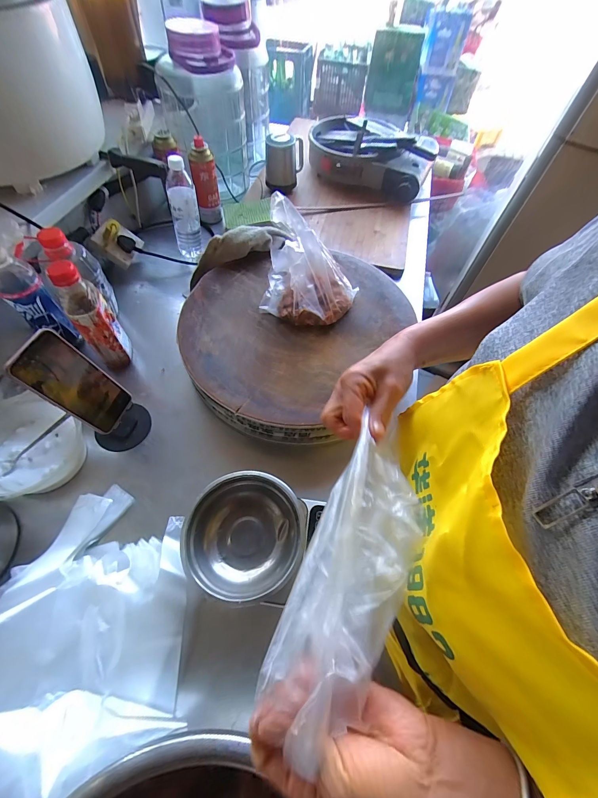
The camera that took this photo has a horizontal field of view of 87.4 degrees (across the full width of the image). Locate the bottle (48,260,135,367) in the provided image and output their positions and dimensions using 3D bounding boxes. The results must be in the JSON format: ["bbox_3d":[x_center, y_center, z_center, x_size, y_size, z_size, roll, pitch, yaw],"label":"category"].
[{"bbox_3d":[-0.371,-0.147,0.569,0.063,0.210,0.072,-27,64,-19],"label":"bottle"}]

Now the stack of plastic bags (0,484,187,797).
[{"bbox_3d":[-0.276,0.280,0.402,0.242,0.048,0.334,-4,52,-13],"label":"stack of plastic bags"}]

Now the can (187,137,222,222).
[{"bbox_3d":[-0.249,-0.572,0.845,0.064,0.191,0.058,-9,59,-10],"label":"can"}]

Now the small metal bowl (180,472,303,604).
[{"bbox_3d":[-0.077,0.190,0.444,0.156,0.055,0.154,2,58,-3],"label":"small metal bowl"}]

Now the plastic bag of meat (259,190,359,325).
[{"bbox_3d":[0.024,-0.237,0.568,0.175,0.188,0.113,12,58,3],"label":"plastic bag of meat"}]

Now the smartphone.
[{"bbox_3d":[-0.320,-0.020,0.455,0.012,0.164,0.080,0,55,21],"label":"smartphone"}]

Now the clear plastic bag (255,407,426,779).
[{"bbox_3d":[0.048,0.122,0.244,0.077,0.026,0.225,22,61,9],"label":"clear plastic bag"}]

